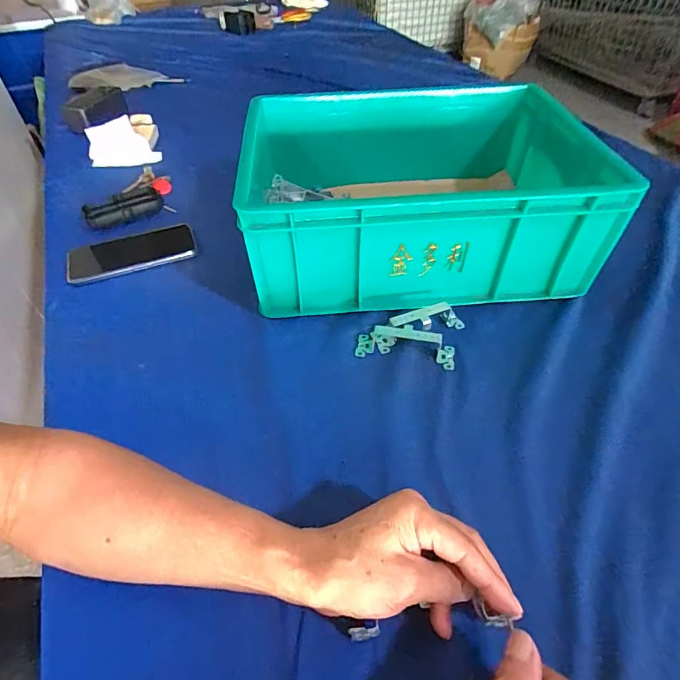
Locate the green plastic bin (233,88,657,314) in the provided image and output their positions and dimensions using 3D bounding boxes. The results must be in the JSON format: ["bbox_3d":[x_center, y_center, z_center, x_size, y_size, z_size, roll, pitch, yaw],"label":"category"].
[{"bbox_3d":[0.096,-0.190,0.555,0.411,0.156,0.309,-3,48,-2],"label":"green plastic bin"}]

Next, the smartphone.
[{"bbox_3d":[-0.286,-0.120,0.591,0.165,0.014,0.083,-19,51,-15],"label":"smartphone"}]

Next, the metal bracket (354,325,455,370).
[{"bbox_3d":[0.071,0.002,0.455,0.105,0.026,0.032,11,50,11],"label":"metal bracket"}]

